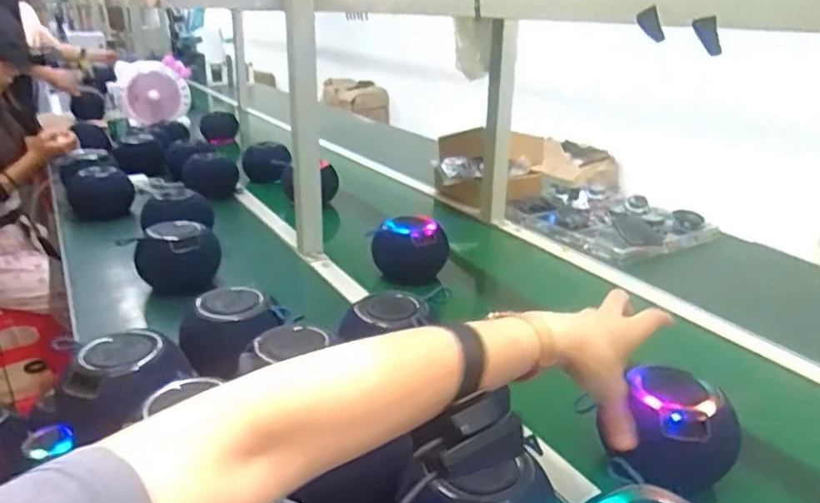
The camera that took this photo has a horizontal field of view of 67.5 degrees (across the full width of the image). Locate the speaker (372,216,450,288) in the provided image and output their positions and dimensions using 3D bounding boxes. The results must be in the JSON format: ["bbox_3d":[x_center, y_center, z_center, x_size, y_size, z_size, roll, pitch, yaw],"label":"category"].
[{"bbox_3d":[-0.005,-0.005,1.088,0.131,0.105,0.116,-2,22,-9],"label":"speaker"}]

